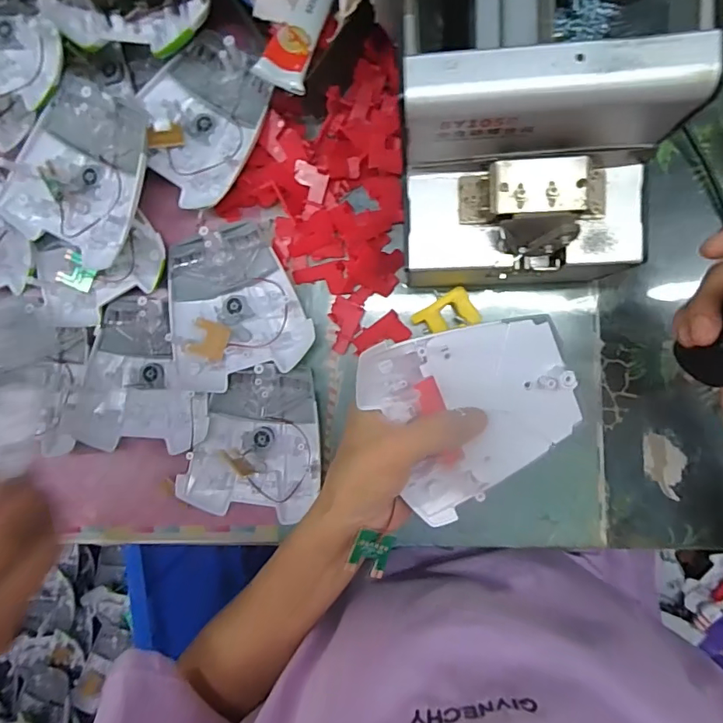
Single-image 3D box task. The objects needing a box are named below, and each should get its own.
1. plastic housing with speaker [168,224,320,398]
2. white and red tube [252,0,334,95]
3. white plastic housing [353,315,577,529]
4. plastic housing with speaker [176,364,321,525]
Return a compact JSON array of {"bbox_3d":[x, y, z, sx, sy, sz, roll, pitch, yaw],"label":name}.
[{"bbox_3d":[-0.091,-0.040,0.344,0.094,0.018,0.105,-17,91,7],"label":"plastic housing with speaker"},{"bbox_3d":[-0.036,-0.195,0.292,0.027,0.009,0.088,14,70,5],"label":"white and red tube"},{"bbox_3d":[0.059,0.023,0.265,0.105,0.020,0.096,-27,90,7],"label":"white plastic housing"},{"bbox_3d":[-0.075,0.057,0.353,0.094,0.024,0.104,4,93,6],"label":"plastic housing with speaker"}]

